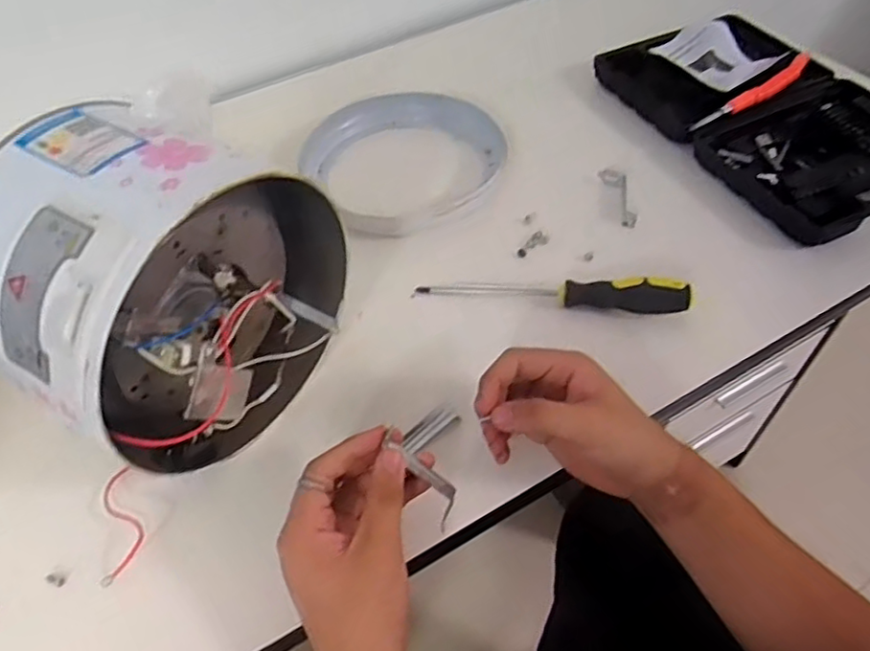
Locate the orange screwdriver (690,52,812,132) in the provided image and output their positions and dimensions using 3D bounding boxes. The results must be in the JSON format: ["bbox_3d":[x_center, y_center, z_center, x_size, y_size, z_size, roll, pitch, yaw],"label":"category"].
[{"bbox_3d":[0.327,-0.237,0.659,0.178,0.021,0.017,-30,55,-21],"label":"orange screwdriver"}]

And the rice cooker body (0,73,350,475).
[{"bbox_3d":[-0.175,-0.020,0.435,0.154,0.208,0.210,17,53,16],"label":"rice cooker body"}]

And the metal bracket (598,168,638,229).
[{"bbox_3d":[0.181,-0.125,0.626,0.021,0.016,0.083,-8,50,-4],"label":"metal bracket"}]

